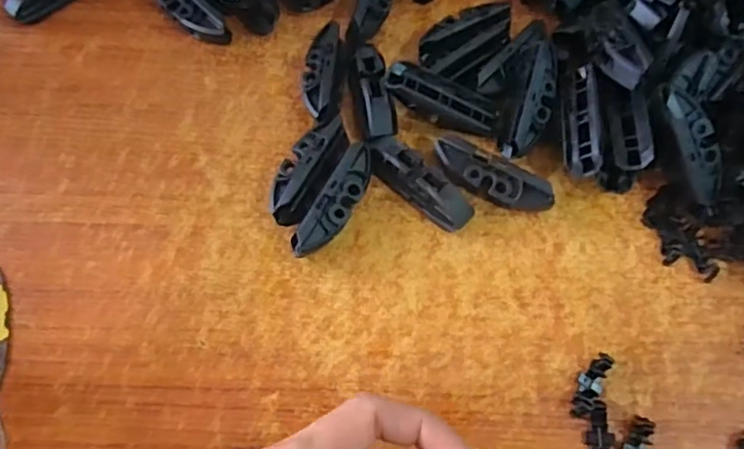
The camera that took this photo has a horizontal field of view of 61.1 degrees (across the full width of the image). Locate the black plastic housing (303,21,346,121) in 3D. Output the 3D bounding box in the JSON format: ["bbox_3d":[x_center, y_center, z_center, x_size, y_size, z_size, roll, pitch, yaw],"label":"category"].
[{"bbox_3d":[-0.029,-0.090,0.379,0.024,0.023,0.069,2,64,-2],"label":"black plastic housing"}]

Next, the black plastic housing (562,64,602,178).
[{"bbox_3d":[0.119,-0.063,0.356,0.016,0.017,0.073,6,64,0],"label":"black plastic housing"}]

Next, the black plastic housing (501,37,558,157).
[{"bbox_3d":[0.096,-0.072,0.365,0.019,0.021,0.068,19,86,6],"label":"black plastic housing"}]

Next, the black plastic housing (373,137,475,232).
[{"bbox_3d":[0.028,-0.023,0.352,0.065,0.019,0.022,37,68,14],"label":"black plastic housing"}]

